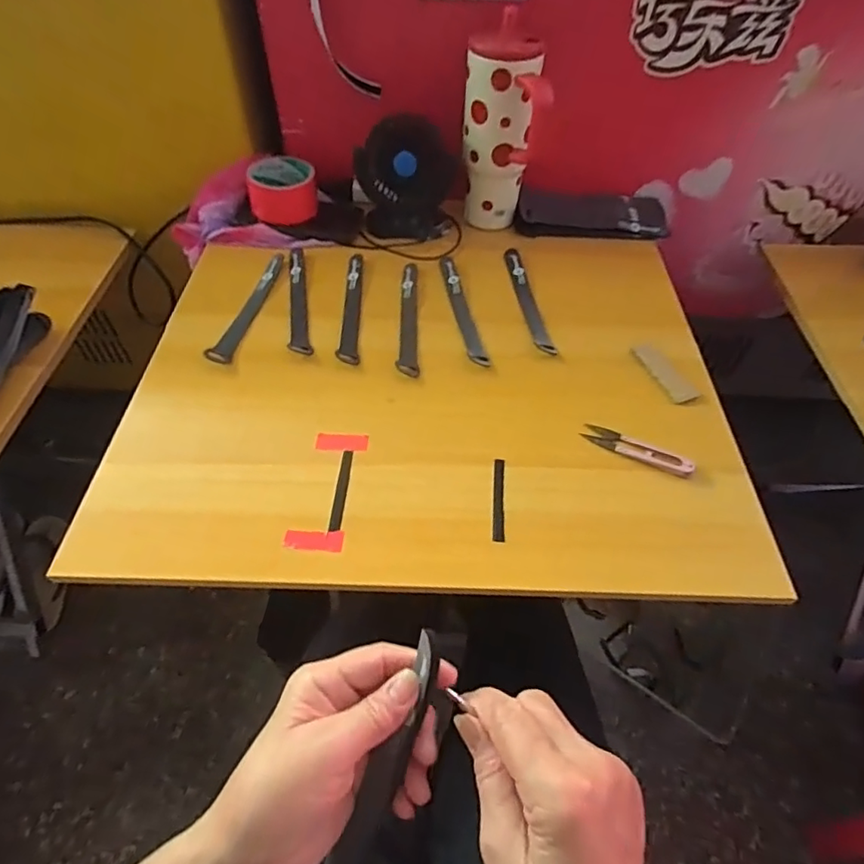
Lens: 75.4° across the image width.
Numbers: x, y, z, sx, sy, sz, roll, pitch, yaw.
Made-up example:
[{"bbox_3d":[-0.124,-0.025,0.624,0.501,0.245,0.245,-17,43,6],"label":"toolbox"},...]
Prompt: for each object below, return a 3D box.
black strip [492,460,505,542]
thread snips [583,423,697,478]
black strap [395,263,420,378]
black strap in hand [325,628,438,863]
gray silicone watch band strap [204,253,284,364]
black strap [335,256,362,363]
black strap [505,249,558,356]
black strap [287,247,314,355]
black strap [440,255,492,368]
[{"bbox_3d":[0.059,0.058,0.491,0.010,0.004,0.081,3,50,3],"label":"black strip"},{"bbox_3d":[0.192,0.016,0.521,0.101,0.007,0.024,24,54,19],"label":"thread snips"},{"bbox_3d":[-0.026,-0.135,0.641,0.021,0.004,0.195,0,50,0],"label":"black strap"},{"bbox_3d":[-0.031,0.192,0.298,0.020,0.013,0.179,24,92,19],"label":"black strap in hand"},{"bbox_3d":[-0.211,-0.148,0.649,0.026,0.008,0.195,6,51,5],"label":"gray silicone watch band strap"},{"bbox_3d":[-0.095,-0.148,0.651,0.023,0.004,0.193,-3,50,-2],"label":"black strap"},{"bbox_3d":[0.112,-0.159,0.665,0.021,0.006,0.197,-5,50,-4],"label":"black strap"},{"bbox_3d":[-0.159,-0.159,0.660,0.024,0.004,0.194,-9,51,-7],"label":"black strap"},{"bbox_3d":[0.033,-0.147,0.648,0.021,0.004,0.194,-8,51,-7],"label":"black strap"}]

